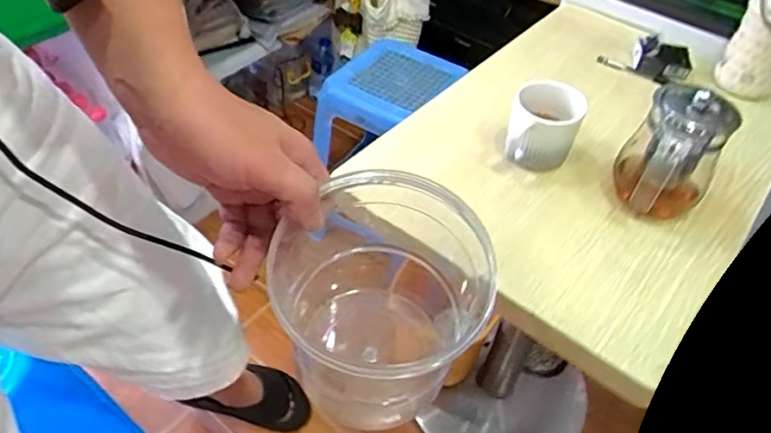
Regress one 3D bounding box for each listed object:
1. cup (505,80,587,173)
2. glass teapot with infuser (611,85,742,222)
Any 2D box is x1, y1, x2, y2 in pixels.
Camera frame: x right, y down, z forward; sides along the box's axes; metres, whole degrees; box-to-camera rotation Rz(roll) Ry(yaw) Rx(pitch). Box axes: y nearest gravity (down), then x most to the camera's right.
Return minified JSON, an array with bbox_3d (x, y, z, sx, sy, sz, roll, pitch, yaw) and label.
[{"bbox_3d":[0.181,-0.104,0.654,0.078,0.069,0.093,12,47,7],"label":"cup"},{"bbox_3d":[0.297,-0.065,0.592,0.092,0.124,0.100,27,51,20],"label":"glass teapot with infuser"}]

